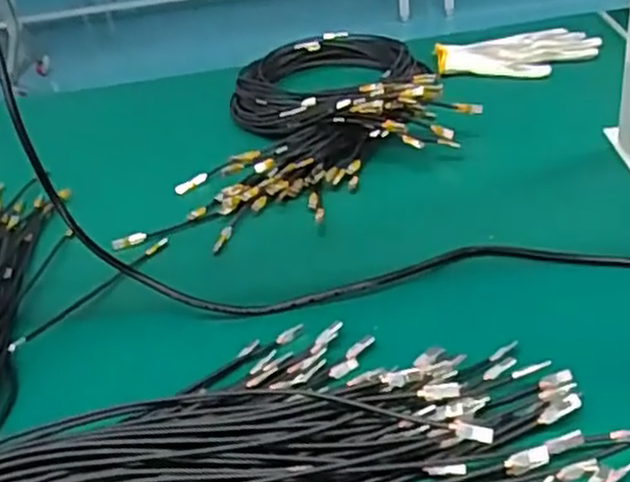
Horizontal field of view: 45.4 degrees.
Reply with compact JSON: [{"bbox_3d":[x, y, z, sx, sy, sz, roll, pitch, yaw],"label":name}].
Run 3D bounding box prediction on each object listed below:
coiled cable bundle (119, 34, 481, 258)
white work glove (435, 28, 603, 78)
[{"bbox_3d":[0.023,-0.155,0.862,0.308,0.074,0.510,2,35,17],"label":"coiled cable bundle"},{"bbox_3d":[0.258,-0.237,0.951,0.195,0.016,0.117,-15,33,-8],"label":"white work glove"}]

